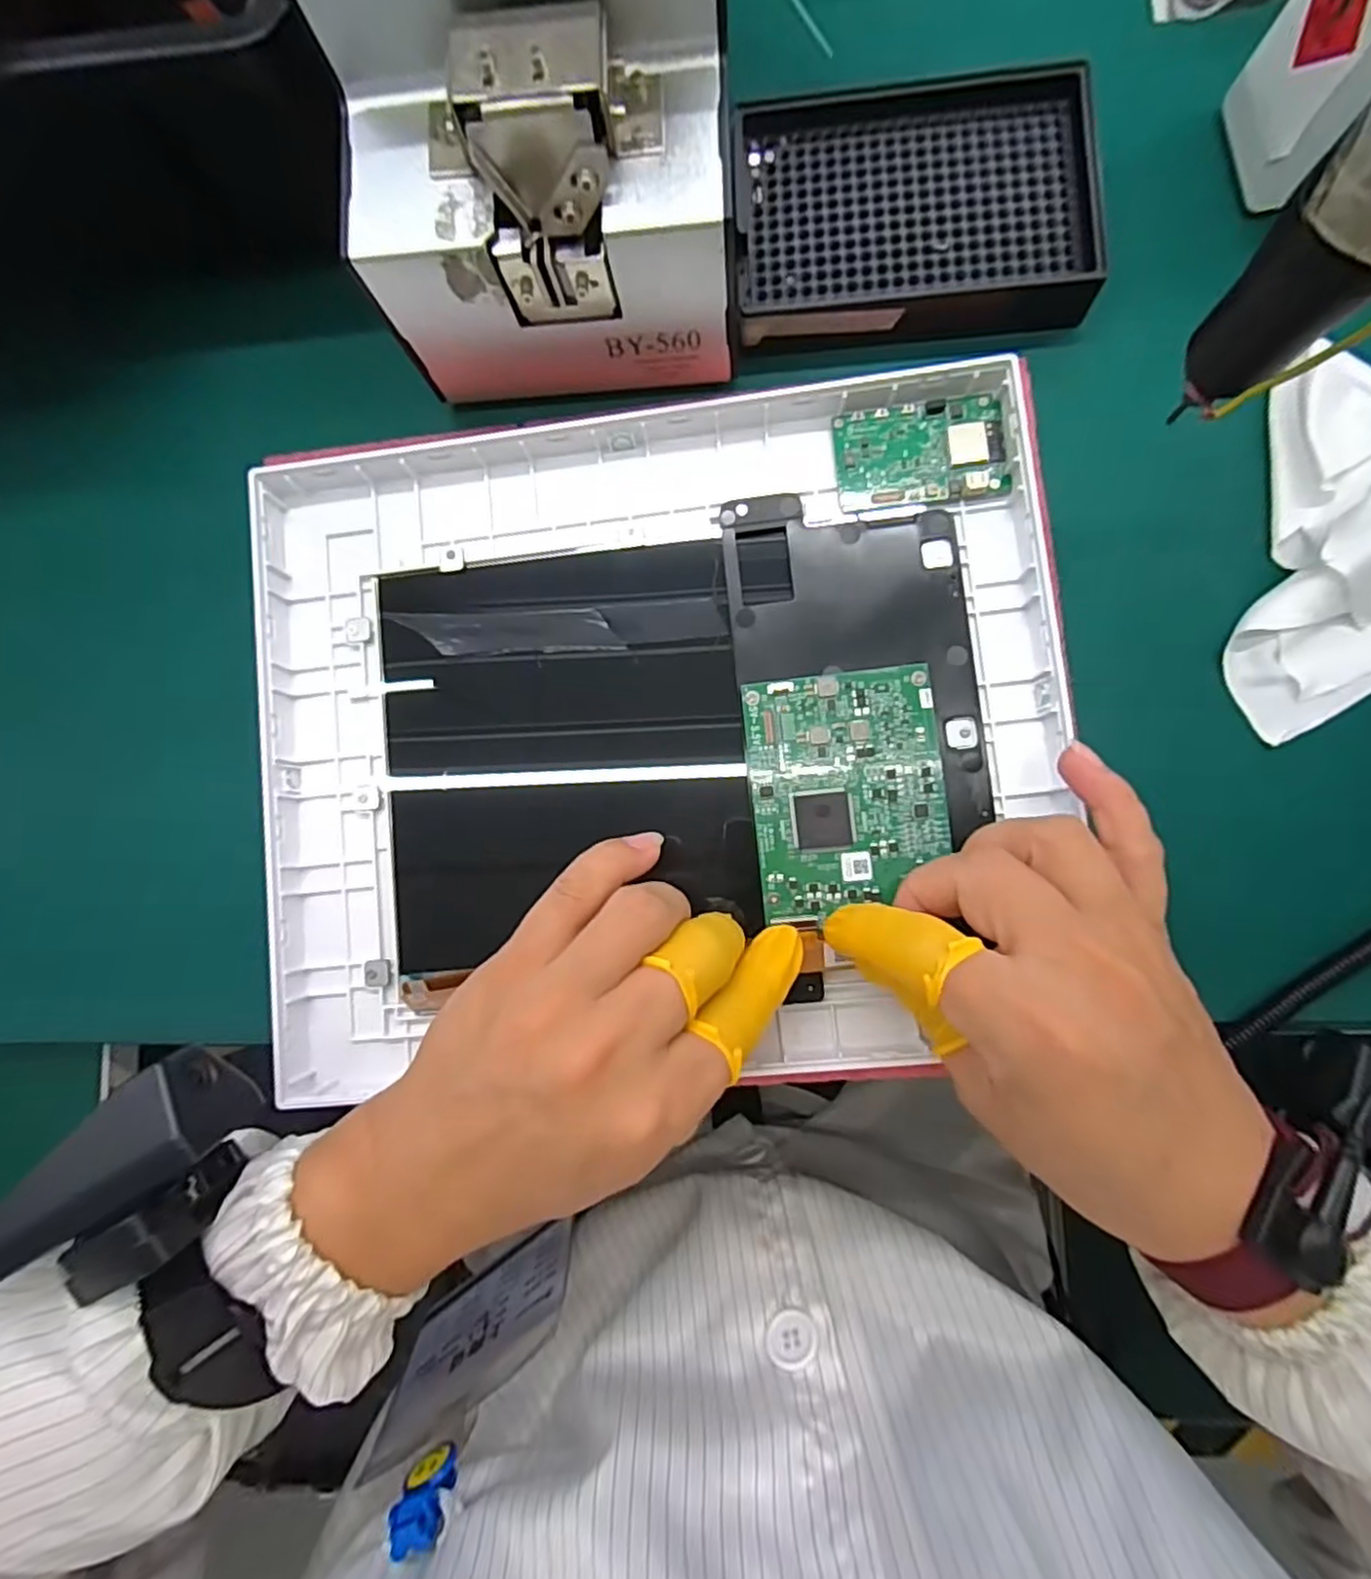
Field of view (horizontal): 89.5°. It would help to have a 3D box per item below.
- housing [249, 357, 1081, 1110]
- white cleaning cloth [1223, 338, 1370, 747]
[{"bbox_3d":[-0.014,-0.022,0.272,0.302,0.035,0.253,-5,89,2],"label":"housing"},{"bbox_3d":[0.250,-0.087,0.251,0.071,0.019,0.136,11,86,6],"label":"white cleaning cloth"}]

